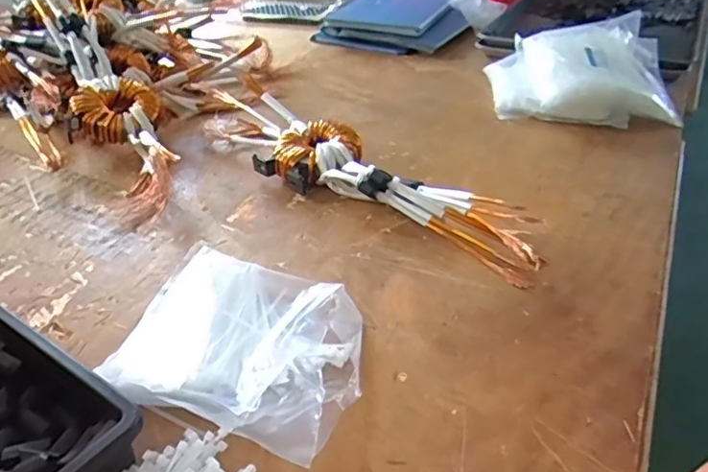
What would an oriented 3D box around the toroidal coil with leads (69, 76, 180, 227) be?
[{"bbox_3d":[-0.308,-0.133,0.778,0.124,0.079,0.293,-20,54,-24],"label":"toroidal coil with leads"}]

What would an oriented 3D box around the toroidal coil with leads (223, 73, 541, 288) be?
[{"bbox_3d":[-0.018,-0.091,0.723,0.129,0.067,0.558,-29,44,-33],"label":"toroidal coil with leads"}]

